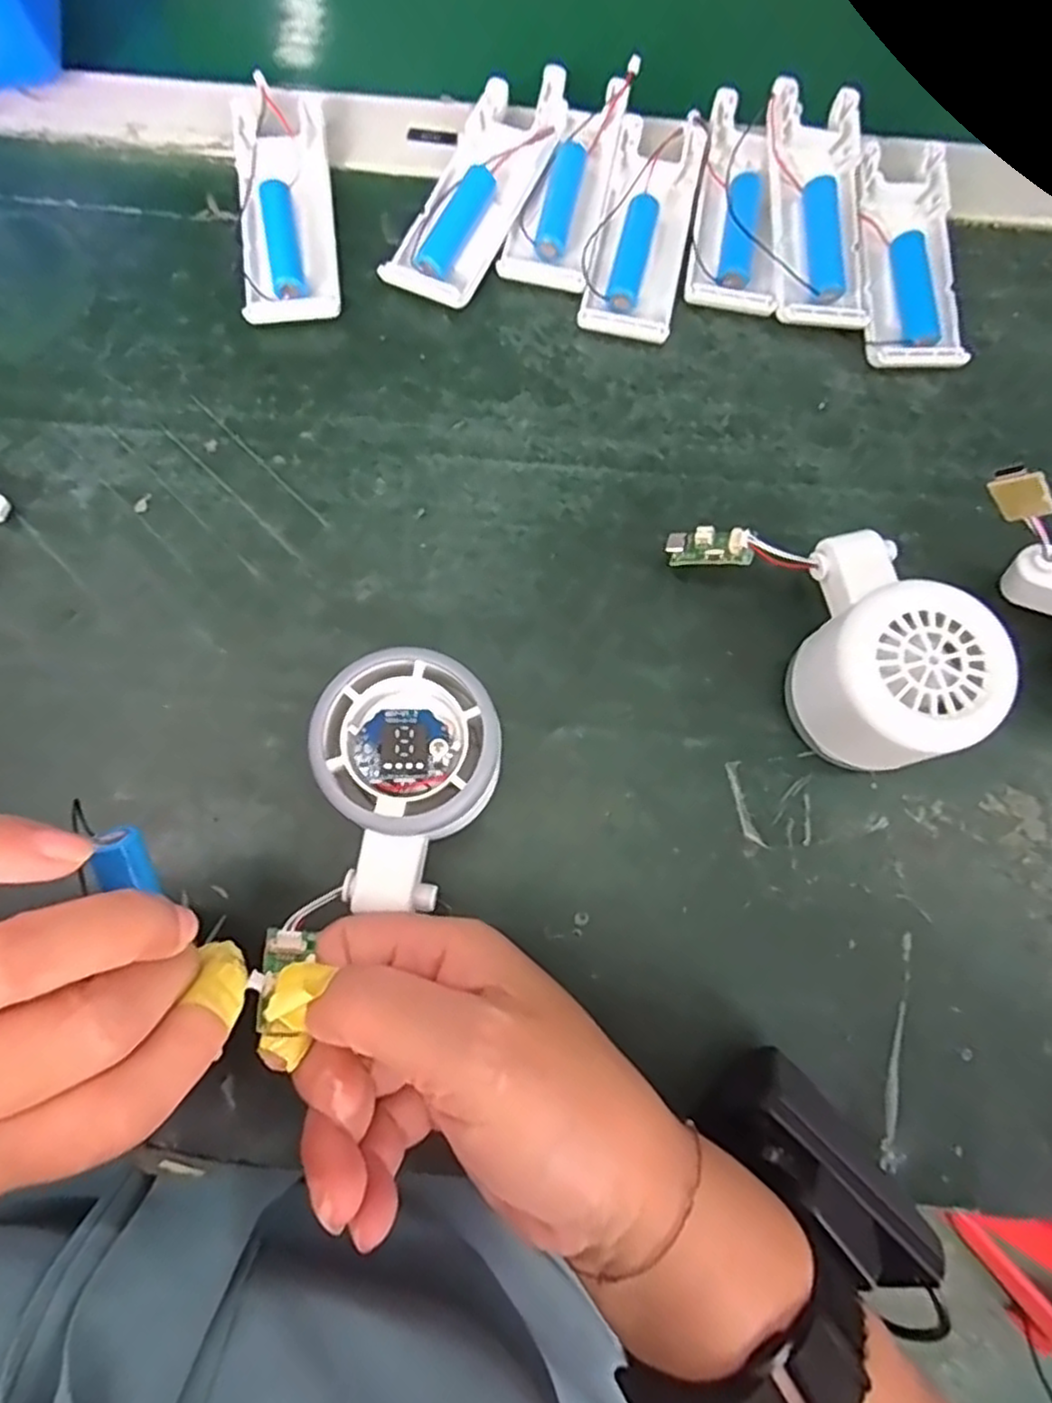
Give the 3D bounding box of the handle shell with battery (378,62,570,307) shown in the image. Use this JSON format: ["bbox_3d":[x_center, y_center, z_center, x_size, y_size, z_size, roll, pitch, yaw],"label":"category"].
[{"bbox_3d":[-0.017,-0.227,0.315,0.039,0.022,0.121,28,79,5],"label":"handle shell with battery"}]

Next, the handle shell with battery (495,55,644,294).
[{"bbox_3d":[0.024,-0.232,0.318,0.039,0.015,0.105,20,78,3],"label":"handle shell with battery"}]

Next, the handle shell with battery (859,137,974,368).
[{"bbox_3d":[0.169,-0.195,0.317,0.041,0.018,0.101,1,78,-1],"label":"handle shell with battery"}]

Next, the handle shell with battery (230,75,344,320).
[{"bbox_3d":[-0.105,-0.213,0.308,0.039,0.025,0.099,-6,78,-3],"label":"handle shell with battery"}]

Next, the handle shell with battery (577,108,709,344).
[{"bbox_3d":[0.053,-0.208,0.317,0.039,0.016,0.105,13,78,2],"label":"handle shell with battery"}]

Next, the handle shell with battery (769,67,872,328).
[{"bbox_3d":[0.126,-0.213,0.309,0.041,0.027,0.098,-1,78,-1],"label":"handle shell with battery"}]

